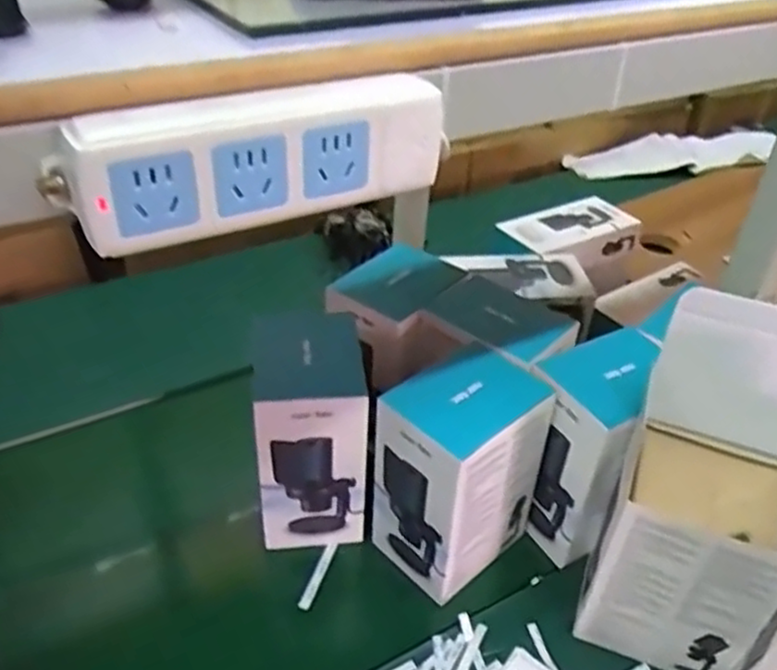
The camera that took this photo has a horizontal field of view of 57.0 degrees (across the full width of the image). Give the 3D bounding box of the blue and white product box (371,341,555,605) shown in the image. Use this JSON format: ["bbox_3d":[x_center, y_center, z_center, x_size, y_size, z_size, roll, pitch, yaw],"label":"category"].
[{"bbox_3d":[0.079,0.148,0.795,0.165,0.222,0.123,-28,48,-34],"label":"blue and white product box"}]

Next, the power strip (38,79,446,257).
[{"bbox_3d":[-0.053,-0.080,0.323,0.176,0.051,0.026,-19,43,-26],"label":"power strip"}]

